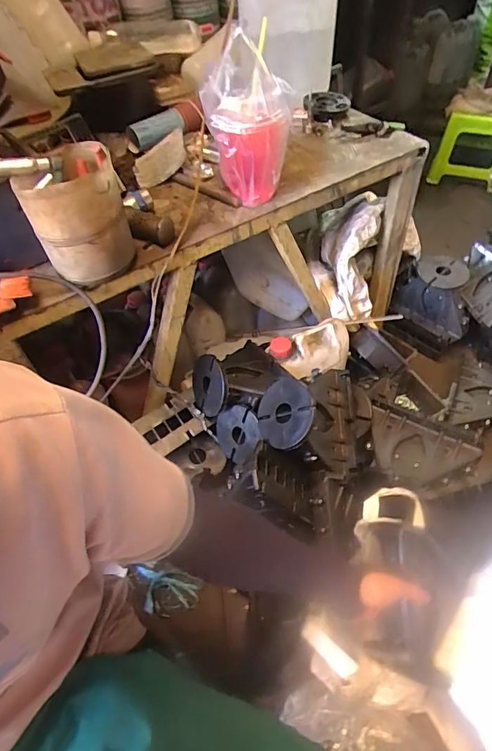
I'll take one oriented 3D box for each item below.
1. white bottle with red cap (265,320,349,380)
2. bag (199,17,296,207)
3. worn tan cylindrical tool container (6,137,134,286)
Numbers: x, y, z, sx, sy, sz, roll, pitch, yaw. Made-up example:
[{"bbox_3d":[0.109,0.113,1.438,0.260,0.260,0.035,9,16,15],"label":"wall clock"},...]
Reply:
[{"bbox_3d":[0.144,-0.053,0.961,0.185,0.081,0.087,-20,52,-12],"label":"white bottle with red cap"},{"bbox_3d":[0.004,-0.399,0.713,0.130,0.212,0.104,-11,50,-5],"label":"bag"},{"bbox_3d":[-0.237,-0.225,0.634,0.123,0.143,0.124,-12,50,-6],"label":"worn tan cylindrical tool container"}]

